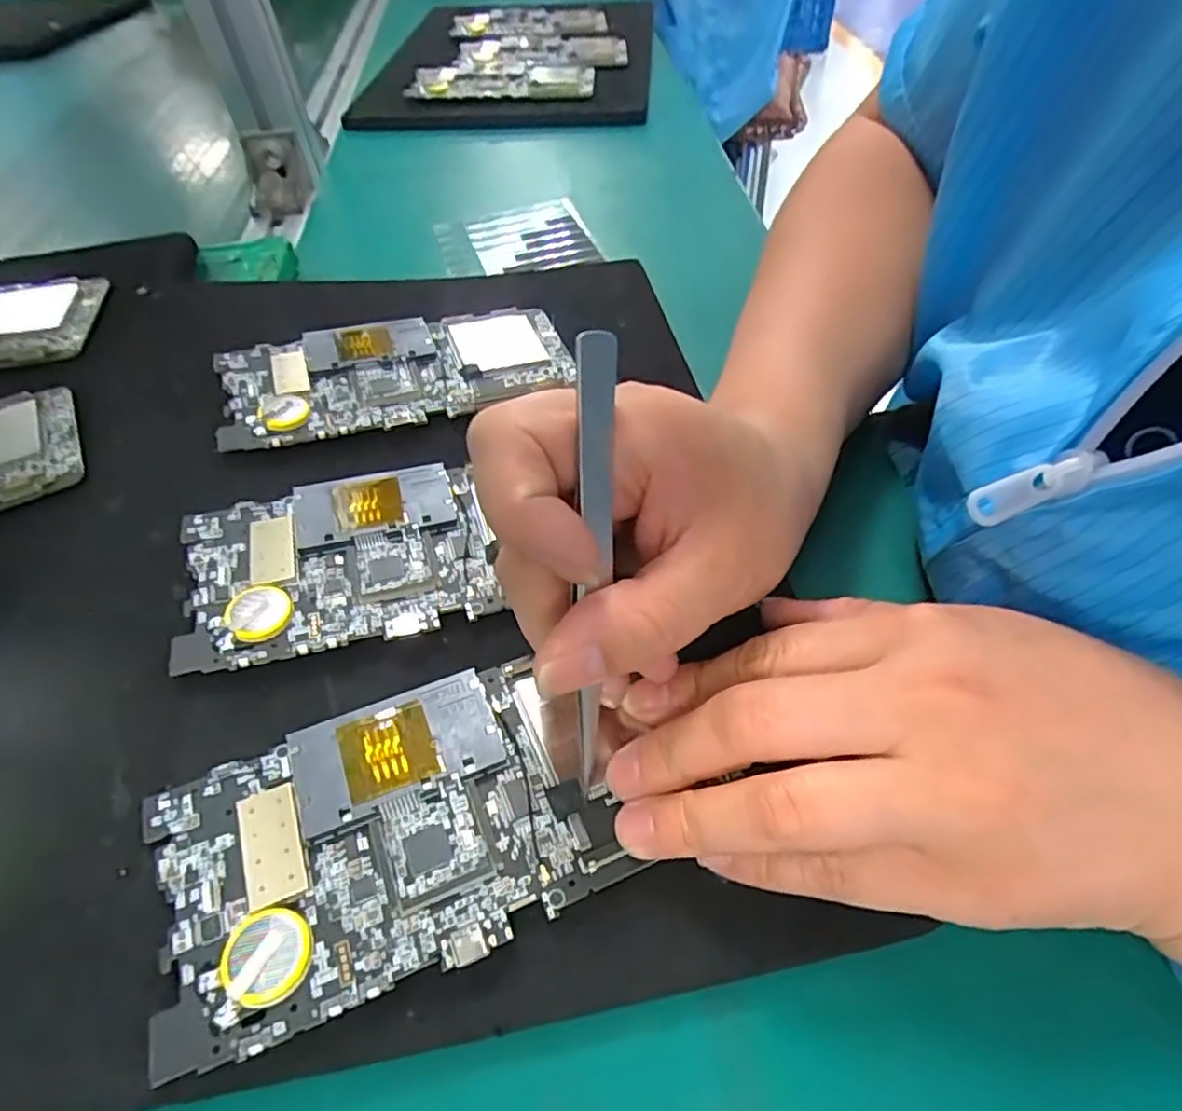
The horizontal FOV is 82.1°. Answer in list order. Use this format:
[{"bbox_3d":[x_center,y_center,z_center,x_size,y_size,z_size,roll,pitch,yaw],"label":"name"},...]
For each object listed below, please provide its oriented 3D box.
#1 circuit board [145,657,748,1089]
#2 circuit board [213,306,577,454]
[{"bbox_3d":[-0.054,0.073,0.184,0.116,0.005,0.072,-17,54,-15],"label":"circuit board"},{"bbox_3d":[-0.086,-0.086,0.308,0.152,0.009,0.070,-15,53,-14],"label":"circuit board"}]

